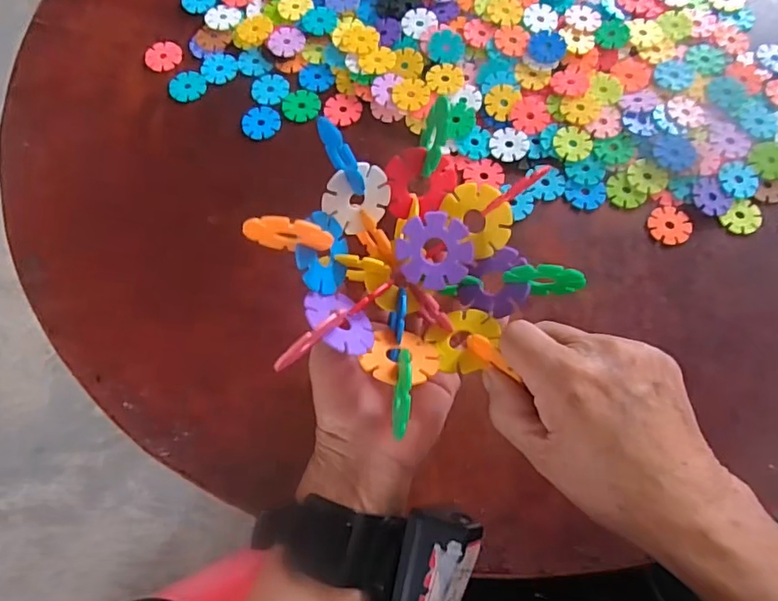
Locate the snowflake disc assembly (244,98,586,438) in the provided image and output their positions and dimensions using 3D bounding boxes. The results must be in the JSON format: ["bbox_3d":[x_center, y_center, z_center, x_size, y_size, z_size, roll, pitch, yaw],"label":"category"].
[{"bbox_3d":[0.014,-0.017,0.290,0.146,0.076,0.148,26,72,11],"label":"snowflake disc assembly"}]

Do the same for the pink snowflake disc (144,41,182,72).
[{"bbox_3d":[-0.204,-0.221,0.495,0.031,0.004,0.033,-1,69,2],"label":"pink snowflake disc"}]

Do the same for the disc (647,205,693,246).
[{"bbox_3d":[0.216,-0.058,0.420,0.033,0.004,0.030,-1,69,2],"label":"disc"}]

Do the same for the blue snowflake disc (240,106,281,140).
[{"bbox_3d":[-0.109,-0.152,0.467,0.032,0.004,0.032,-1,69,2],"label":"blue snowflake disc"}]

